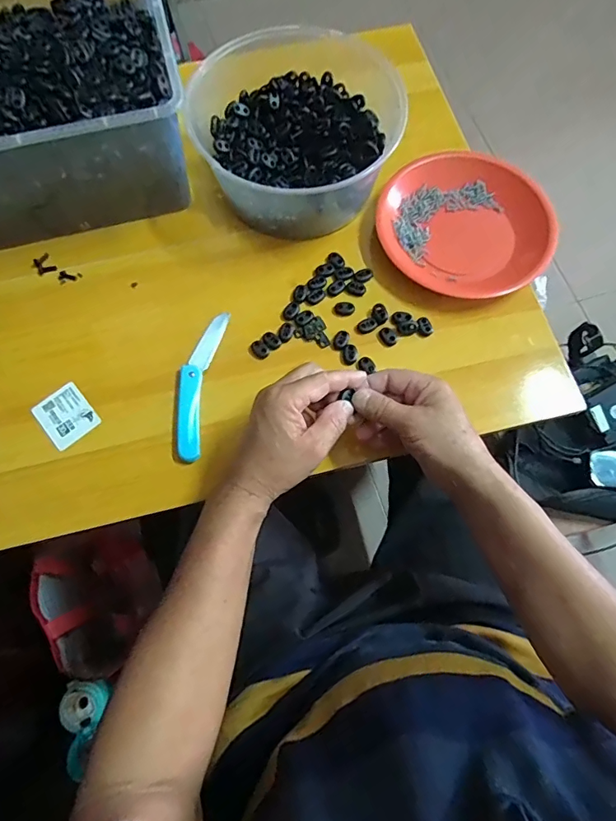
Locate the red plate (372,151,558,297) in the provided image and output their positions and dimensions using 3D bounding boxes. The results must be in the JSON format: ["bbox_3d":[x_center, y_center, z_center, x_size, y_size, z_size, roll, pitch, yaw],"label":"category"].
[{"bbox_3d":[0.176,-0.216,0.534,0.191,0.029,0.179,0,71,0],"label":"red plate"}]

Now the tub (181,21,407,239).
[{"bbox_3d":[-0.018,-0.323,0.532,0.204,0.083,0.241,-30,74,-10],"label":"tub"}]

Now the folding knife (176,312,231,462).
[{"bbox_3d":[-0.113,-0.029,0.486,0.034,0.017,0.164,7,72,2],"label":"folding knife"}]

